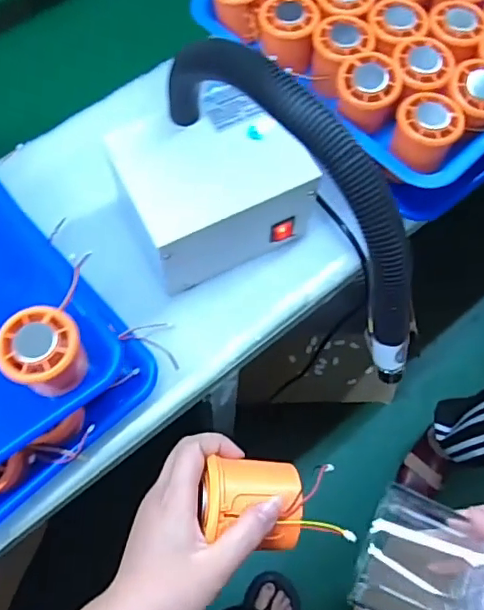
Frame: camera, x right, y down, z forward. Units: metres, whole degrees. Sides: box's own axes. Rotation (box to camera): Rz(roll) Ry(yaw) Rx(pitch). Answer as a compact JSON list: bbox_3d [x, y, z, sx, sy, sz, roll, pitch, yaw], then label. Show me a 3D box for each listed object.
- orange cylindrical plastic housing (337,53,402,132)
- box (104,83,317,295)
[{"bbox_3d":[0.115,-0.196,0.516,0.057,0.045,0.058,21,68,7],"label":"orange cylindrical plastic housing"},{"bbox_3d":[-0.028,-0.111,0.531,0.161,0.109,0.127,-25,70,-12],"label":"box"}]

